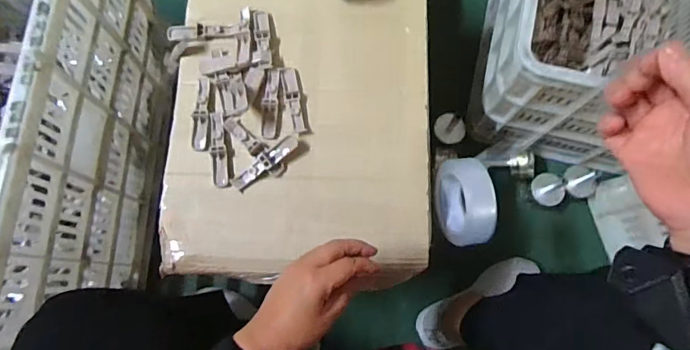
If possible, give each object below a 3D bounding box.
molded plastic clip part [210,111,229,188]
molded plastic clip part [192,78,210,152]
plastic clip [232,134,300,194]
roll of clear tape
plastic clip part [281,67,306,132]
[{"bbox_3d":[-0.166,-0.034,0.577,0.020,0.007,0.101,-8,76,-1],"label":"molded plastic clip part"},{"bbox_3d":[-0.193,-0.082,0.588,0.020,0.004,0.100,-2,76,0],"label":"molded plastic clip part"},{"bbox_3d":[-0.102,-0.018,0.569,0.103,0.015,0.021,-39,79,-8],"label":"plastic clip"},{"bbox_3d":[0.156,0.036,0.575,0.049,0.090,0.114,-8,76,-1],"label":"roll of clear tape"},{"bbox_3d":[-0.070,-0.103,0.596,0.020,0.007,0.094,-13,77,-2],"label":"plastic clip part"}]

